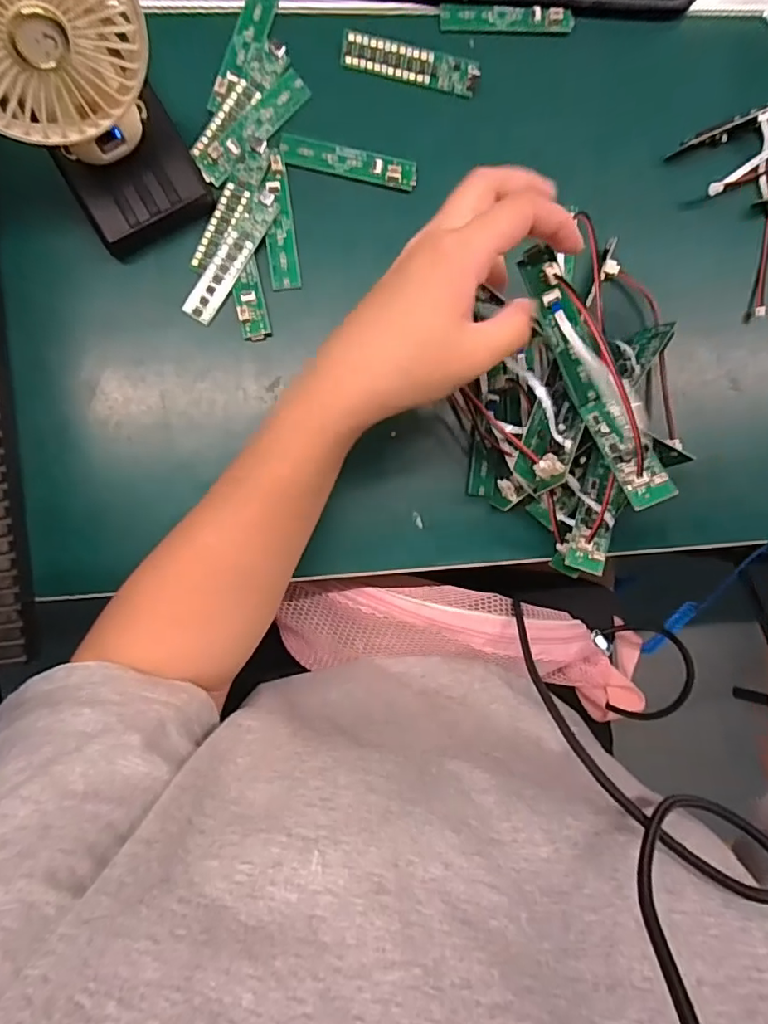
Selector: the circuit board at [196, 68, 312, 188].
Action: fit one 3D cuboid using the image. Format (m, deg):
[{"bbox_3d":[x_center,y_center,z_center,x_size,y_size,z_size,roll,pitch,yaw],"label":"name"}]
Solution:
[{"bbox_3d":[-0.077,-0.230,0.326,0.018,0.004,0.083,44,86,-2],"label":"circuit board"}]

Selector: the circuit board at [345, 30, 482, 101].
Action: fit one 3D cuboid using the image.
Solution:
[{"bbox_3d":[0.017,-0.275,0.338,0.084,0.004,0.019,11,121,-5],"label":"circuit board"}]

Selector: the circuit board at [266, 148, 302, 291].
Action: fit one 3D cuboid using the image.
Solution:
[{"bbox_3d":[-0.063,-0.176,0.331,0.017,0.004,0.081,-7,95,-11],"label":"circuit board"}]

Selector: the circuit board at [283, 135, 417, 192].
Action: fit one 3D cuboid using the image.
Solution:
[{"bbox_3d":[-0.021,-0.214,0.335,0.082,0.007,0.019,8,88,-4],"label":"circuit board"}]

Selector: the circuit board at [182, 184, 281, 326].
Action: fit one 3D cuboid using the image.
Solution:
[{"bbox_3d":[-0.091,-0.153,0.327,0.018,0.006,0.086,33,86,-3],"label":"circuit board"}]

